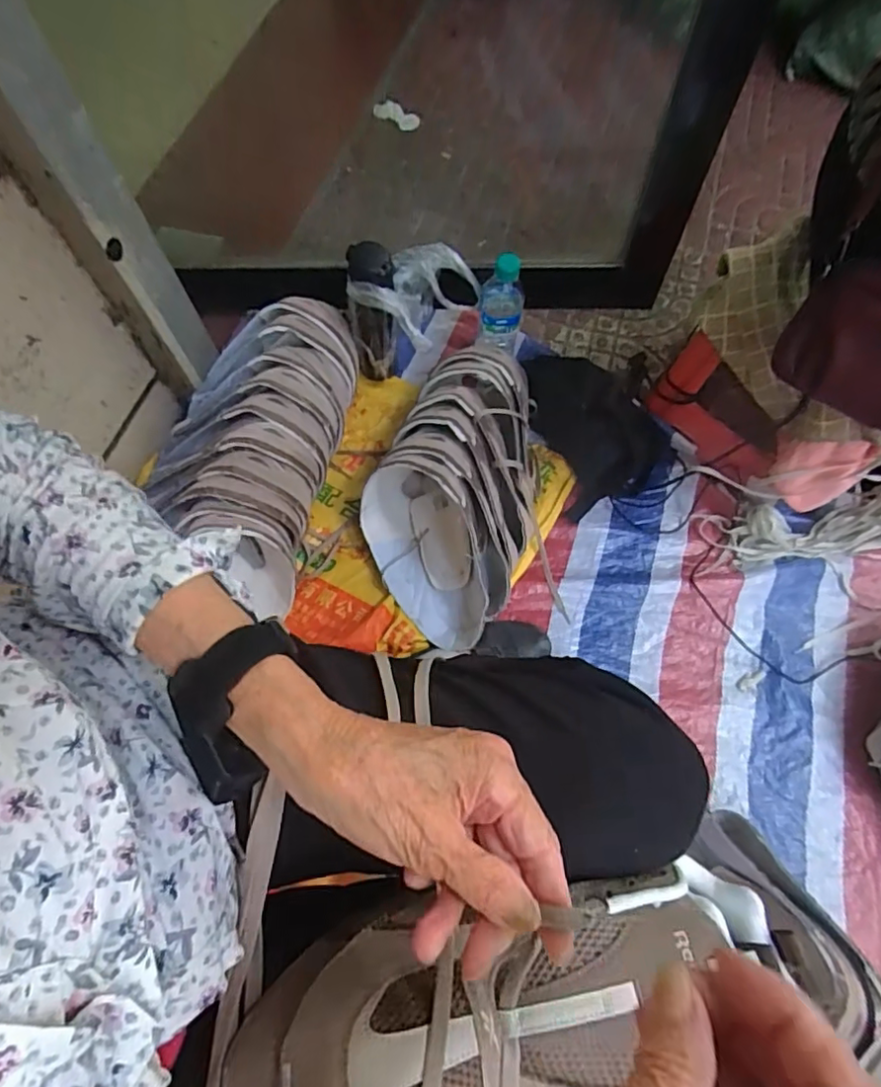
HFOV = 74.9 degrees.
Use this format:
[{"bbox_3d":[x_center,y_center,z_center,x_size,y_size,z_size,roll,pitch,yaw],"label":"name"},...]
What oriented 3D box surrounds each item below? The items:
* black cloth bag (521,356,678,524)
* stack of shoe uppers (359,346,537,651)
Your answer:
[{"bbox_3d":[0.238,-0.193,0.923,0.190,0.072,0.273,-23,69,-8],"label":"black cloth bag"},{"bbox_3d":[0.035,-0.114,0.788,0.224,0.126,0.344,20,69,9],"label":"stack of shoe uppers"}]

